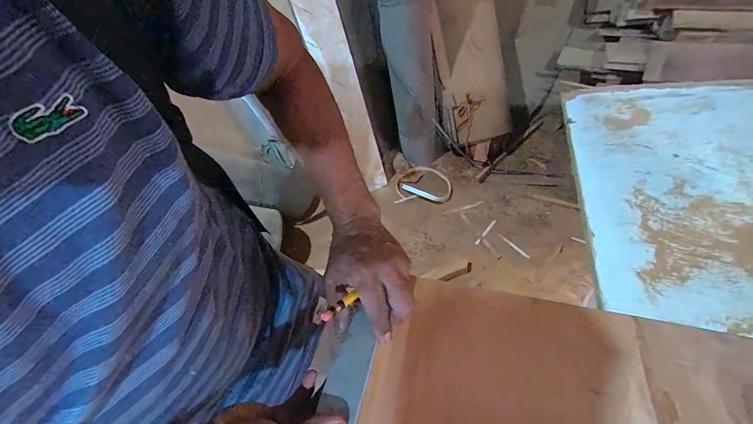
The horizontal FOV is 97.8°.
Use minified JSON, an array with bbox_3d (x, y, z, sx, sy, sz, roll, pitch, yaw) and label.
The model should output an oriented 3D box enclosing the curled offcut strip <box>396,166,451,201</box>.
[{"bbox_3d":[0.240,-0.149,1.691,0.281,0.042,0.204,1,48,16],"label":"curled offcut strip"}]

